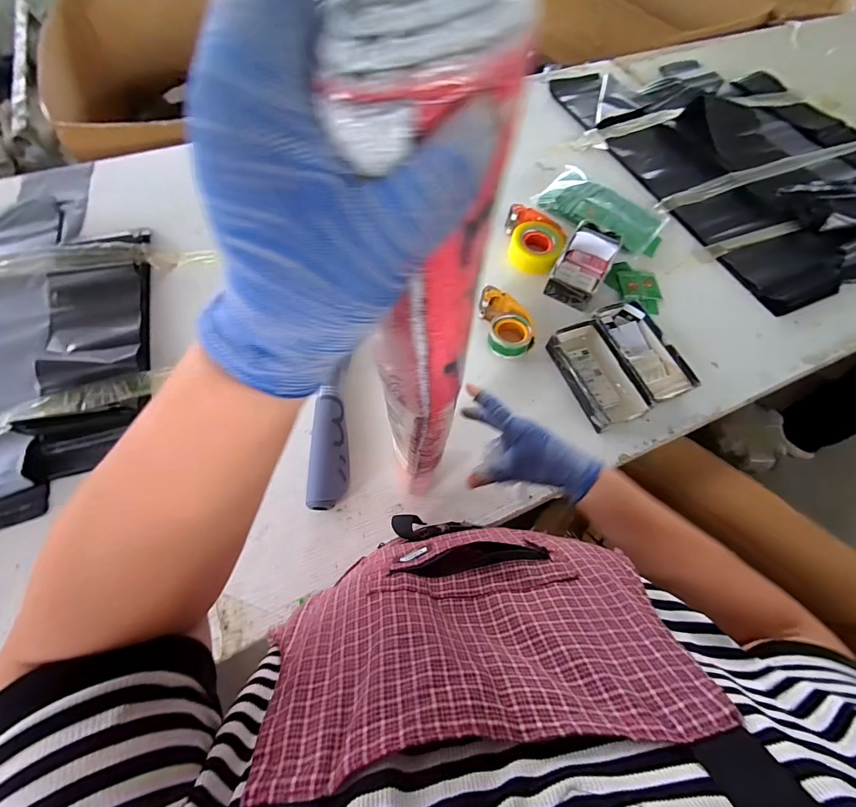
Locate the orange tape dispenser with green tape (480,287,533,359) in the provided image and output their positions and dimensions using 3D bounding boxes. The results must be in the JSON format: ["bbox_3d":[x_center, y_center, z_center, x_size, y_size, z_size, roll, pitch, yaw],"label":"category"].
[{"bbox_3d":[0.161,-0.165,0.786,0.087,0.058,0.153,-8,65,-7],"label":"orange tape dispenser with green tape"}]

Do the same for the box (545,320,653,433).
[{"bbox_3d":[0.332,-0.055,0.752,0.102,0.062,0.216,-19,67,-12],"label":"box"}]

